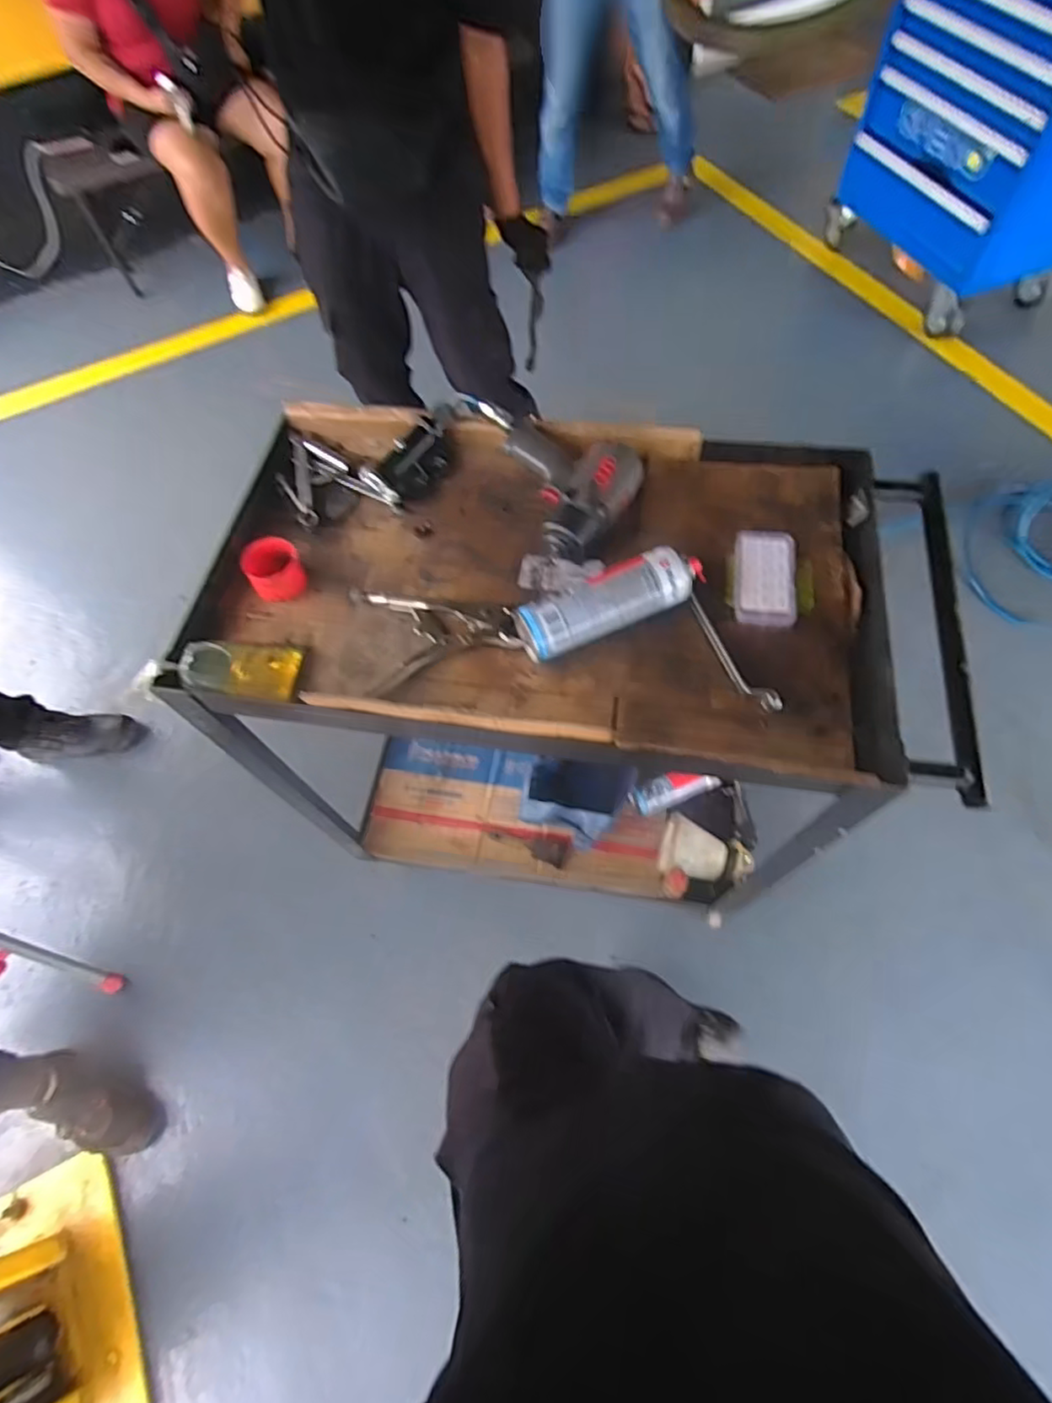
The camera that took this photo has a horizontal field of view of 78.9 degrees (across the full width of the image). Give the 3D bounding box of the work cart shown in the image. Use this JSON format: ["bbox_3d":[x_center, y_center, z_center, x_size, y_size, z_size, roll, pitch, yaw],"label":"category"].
[{"bbox_3d":[0.065,0.012,1.103,0.861,0.812,0.454,7,64,7],"label":"work cart"}]

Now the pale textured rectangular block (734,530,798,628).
[{"bbox_3d":[0.281,-0.148,0.751,0.070,0.015,0.129,9,65,8],"label":"pale textured rectangular block"}]

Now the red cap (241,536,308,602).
[{"bbox_3d":[-0.312,-0.165,0.794,0.065,0.044,0.062,-1,64,3],"label":"red cap"}]

